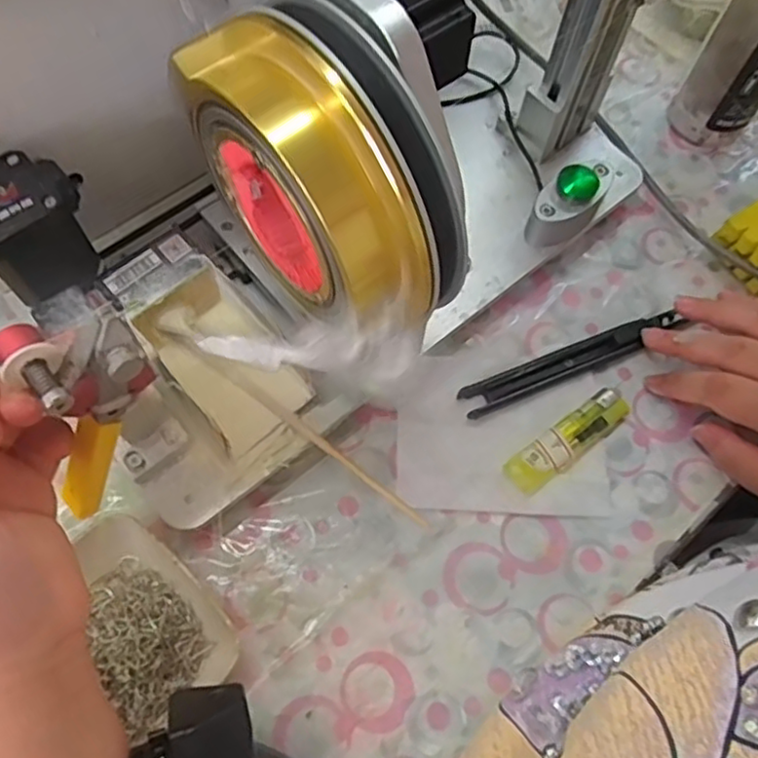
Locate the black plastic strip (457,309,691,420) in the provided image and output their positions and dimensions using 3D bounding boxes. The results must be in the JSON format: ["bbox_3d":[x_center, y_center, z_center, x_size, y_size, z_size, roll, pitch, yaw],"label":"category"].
[{"bbox_3d":[0.109,-0.010,0.375,0.135,0.009,0.020,-22,69,-9],"label":"black plastic strip"}]

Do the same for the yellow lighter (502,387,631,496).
[{"bbox_3d":[0.103,0.032,0.352,0.079,0.010,0.021,-34,72,-16],"label":"yellow lighter"}]

